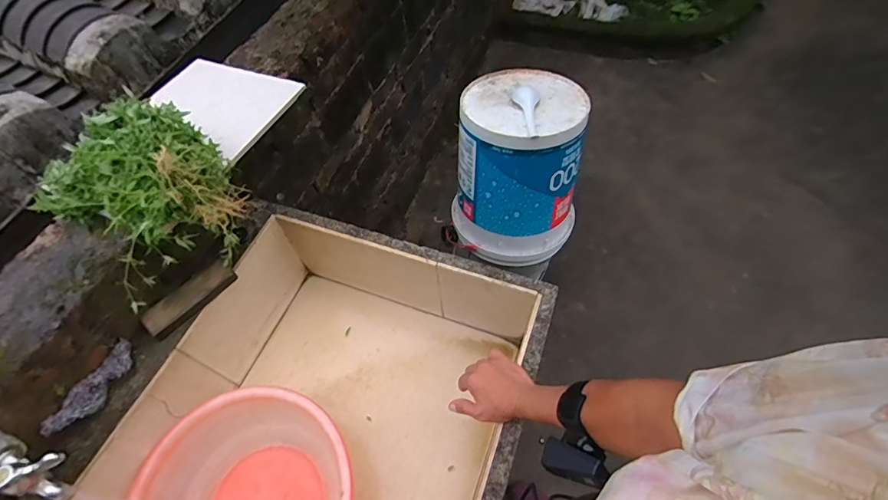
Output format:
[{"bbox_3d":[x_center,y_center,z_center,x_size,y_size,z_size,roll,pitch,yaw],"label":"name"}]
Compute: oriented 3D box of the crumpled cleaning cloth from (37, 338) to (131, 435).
[{"bbox_3d":[-0.502,0.194,0.620,0.032,0.036,0.139,11,58,11],"label":"crumpled cleaning cloth"}]

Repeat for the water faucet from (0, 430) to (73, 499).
[{"bbox_3d":[-0.488,0.237,0.484,0.141,0.060,0.044,11,58,11],"label":"water faucet"}]

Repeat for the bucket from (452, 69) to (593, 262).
[{"bbox_3d":[0.168,-0.192,1.002,0.265,0.331,0.306,6,58,8],"label":"bucket"}]

